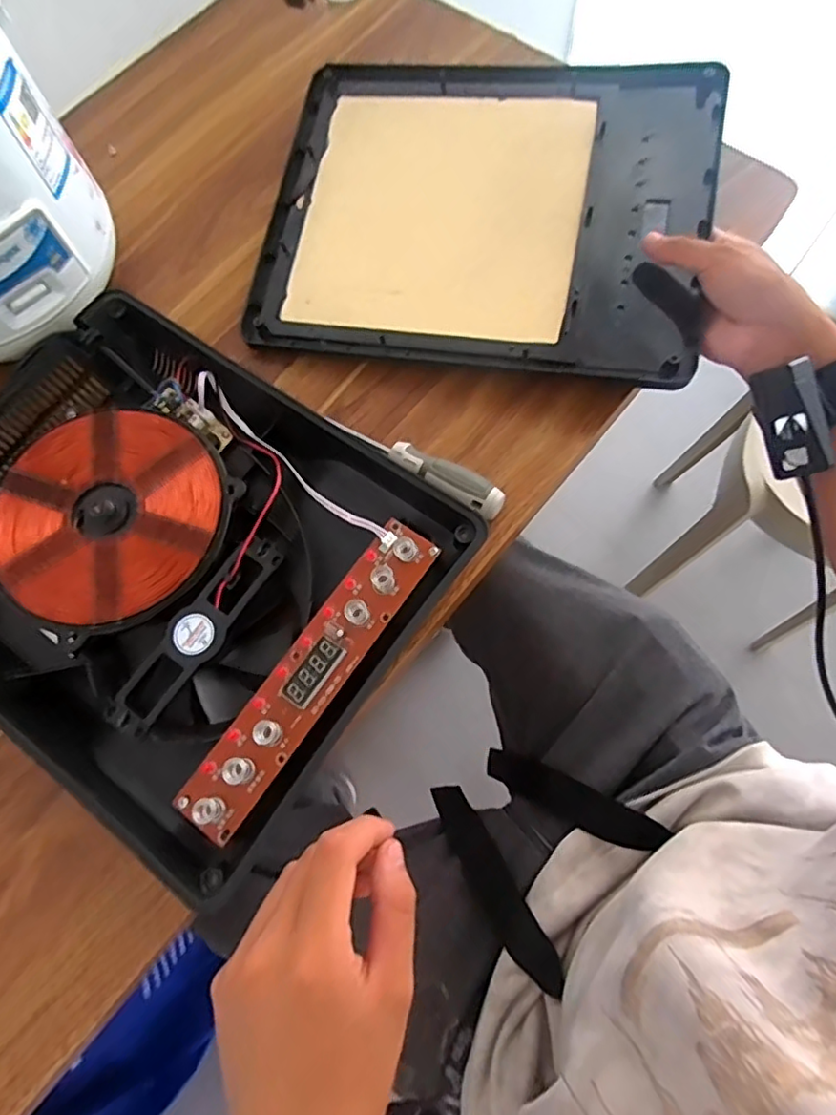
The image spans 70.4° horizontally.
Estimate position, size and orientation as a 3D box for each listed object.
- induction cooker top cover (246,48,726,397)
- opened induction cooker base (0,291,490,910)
[{"bbox_3d":[0.049,-0.283,0.479,0.348,0.024,0.288,9,78,10],"label":"induction cooker top cover"},{"bbox_3d":[-0.180,-0.011,0.404,0.366,0.059,0.268,34,78,11],"label":"opened induction cooker base"}]

